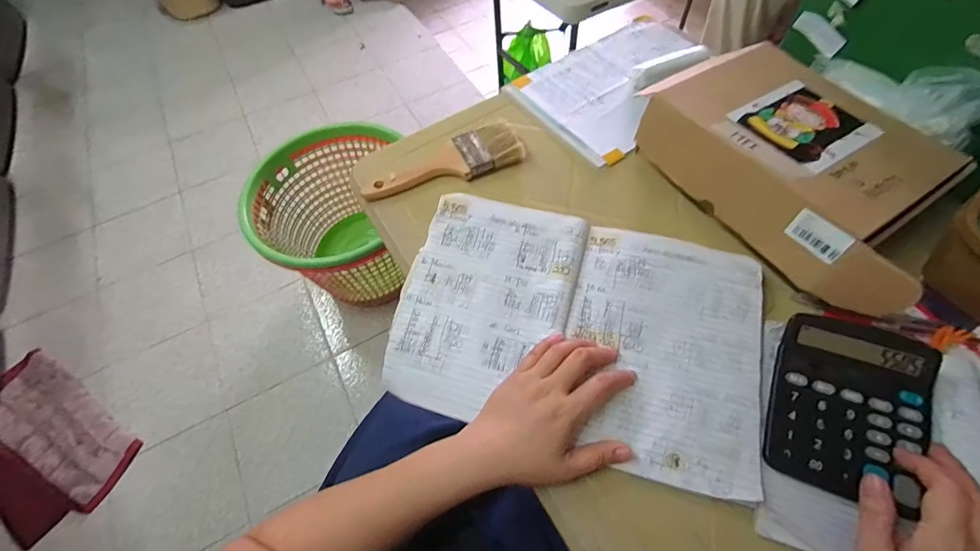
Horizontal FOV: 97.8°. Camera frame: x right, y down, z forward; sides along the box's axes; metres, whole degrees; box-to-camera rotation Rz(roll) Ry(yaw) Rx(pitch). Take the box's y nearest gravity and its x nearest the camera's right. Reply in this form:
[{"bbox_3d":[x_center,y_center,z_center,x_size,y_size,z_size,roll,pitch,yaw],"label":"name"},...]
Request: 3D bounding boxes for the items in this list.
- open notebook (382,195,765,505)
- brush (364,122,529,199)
[{"bbox_3d":[0.082,0.050,0.446,0.365,0.017,0.240,13,67,14],"label":"open notebook"},{"bbox_3d":[-0.062,-0.149,0.567,0.215,0.015,0.073,-23,61,-8],"label":"brush"}]

